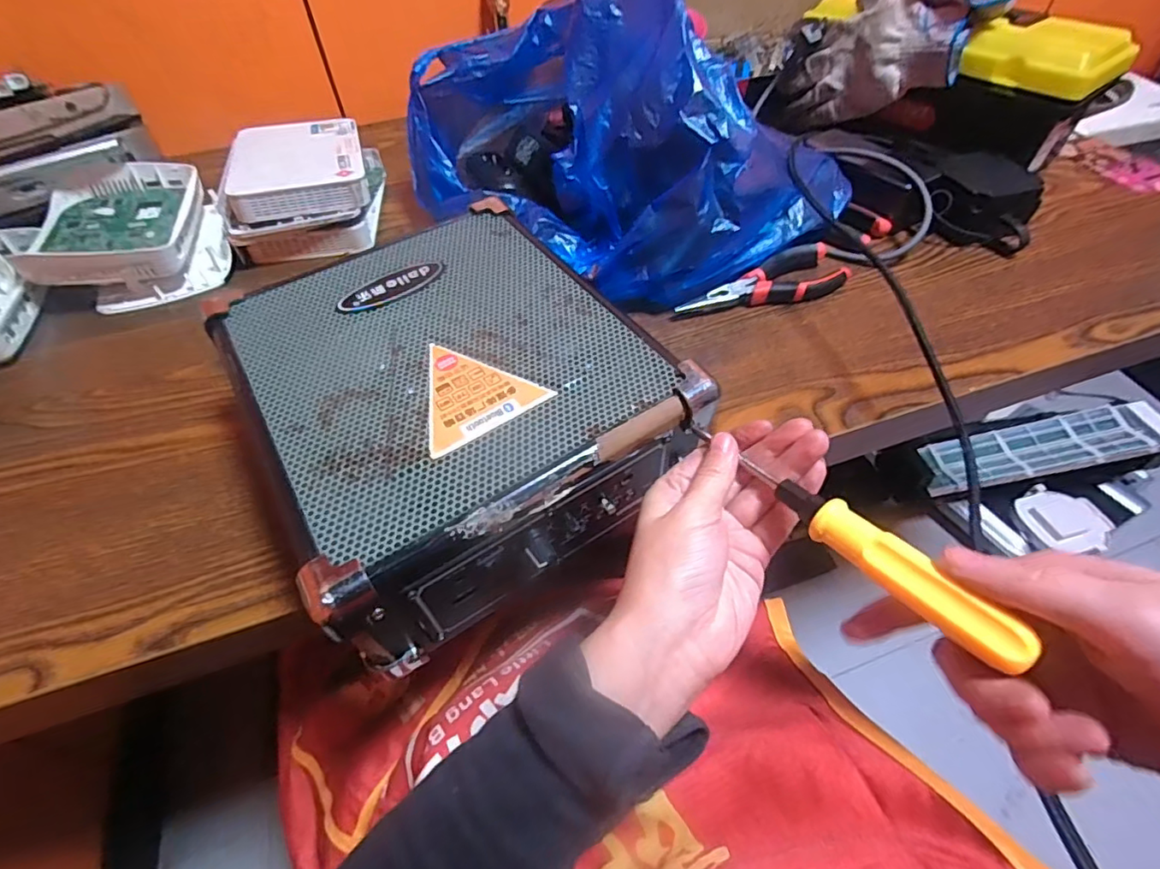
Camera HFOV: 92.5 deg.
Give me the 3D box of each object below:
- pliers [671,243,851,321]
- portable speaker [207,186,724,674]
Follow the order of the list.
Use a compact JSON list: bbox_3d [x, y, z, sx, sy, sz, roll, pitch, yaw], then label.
[{"bbox_3d":[0.157,-0.130,0.491,0.161,0.025,0.054,-18,51,-12],"label":"pliers"},{"bbox_3d":[-0.073,-0.019,0.335,0.206,0.086,0.232,-28,54,-19],"label":"portable speaker"}]

